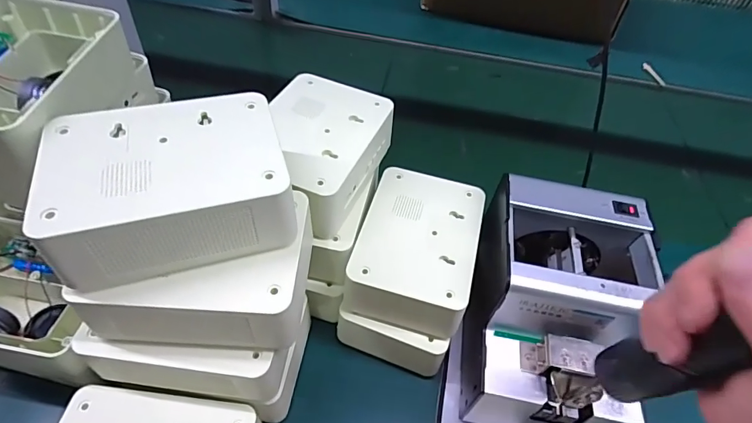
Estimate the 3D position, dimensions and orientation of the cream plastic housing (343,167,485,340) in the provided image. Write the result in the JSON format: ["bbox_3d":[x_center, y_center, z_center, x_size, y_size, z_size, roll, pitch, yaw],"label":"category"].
[{"bbox_3d":[0.038,0.032,0.400,0.101,0.043,0.146,16,50,7],"label":"cream plastic housing"}]

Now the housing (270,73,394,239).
[{"bbox_3d":[-0.054,-0.055,0.393,0.100,0.054,0.140,22,51,12],"label":"housing"}]

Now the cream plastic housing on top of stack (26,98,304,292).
[{"bbox_3d":[-0.129,-0.018,0.280,0.136,0.051,0.097,-11,52,-16],"label":"cream plastic housing on top of stack"}]

